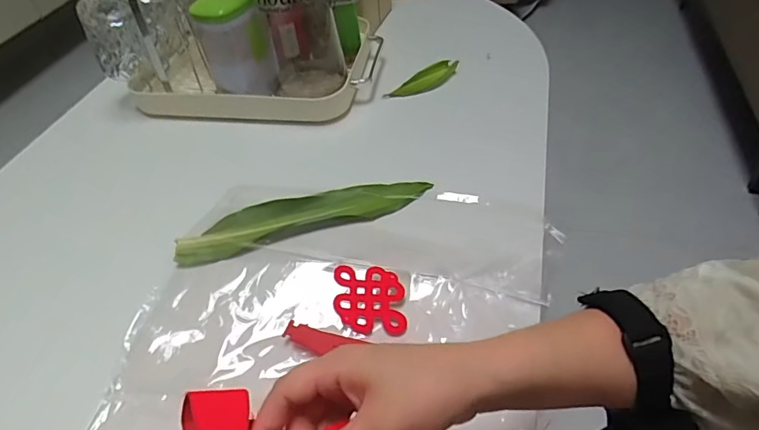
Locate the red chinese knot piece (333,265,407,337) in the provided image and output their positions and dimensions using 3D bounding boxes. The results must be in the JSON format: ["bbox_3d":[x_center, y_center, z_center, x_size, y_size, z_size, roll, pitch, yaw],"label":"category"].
[{"bbox_3d":[-0.010,0.076,0.443,0.065,0.010,0.062,-2,47,3],"label":"red chinese knot piece"}]

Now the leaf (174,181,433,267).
[{"bbox_3d":[-0.078,0.000,0.516,0.270,0.010,0.055,-13,47,-7],"label":"leaf"}]

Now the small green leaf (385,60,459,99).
[{"bbox_3d":[0.059,-0.187,0.669,0.106,0.022,0.034,-26,49,-2],"label":"small green leaf"}]

